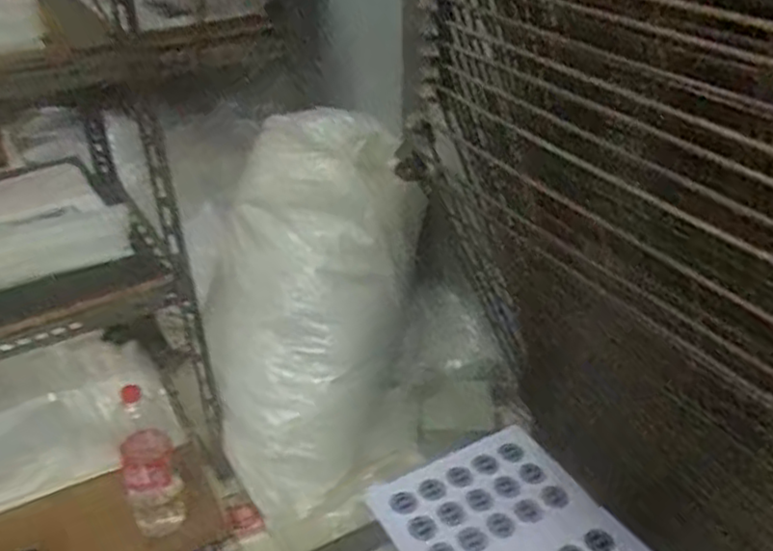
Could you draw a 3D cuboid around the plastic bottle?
[{"bbox_3d":[-0.402,0.330,1.231,0.092,0.318,0.086,-8,32,-14],"label":"plastic bottle"}]

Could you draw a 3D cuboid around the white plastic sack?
[{"bbox_3d":[-0.152,0.061,1.425,0.380,0.729,0.262,8,3,13],"label":"white plastic sack"}]

